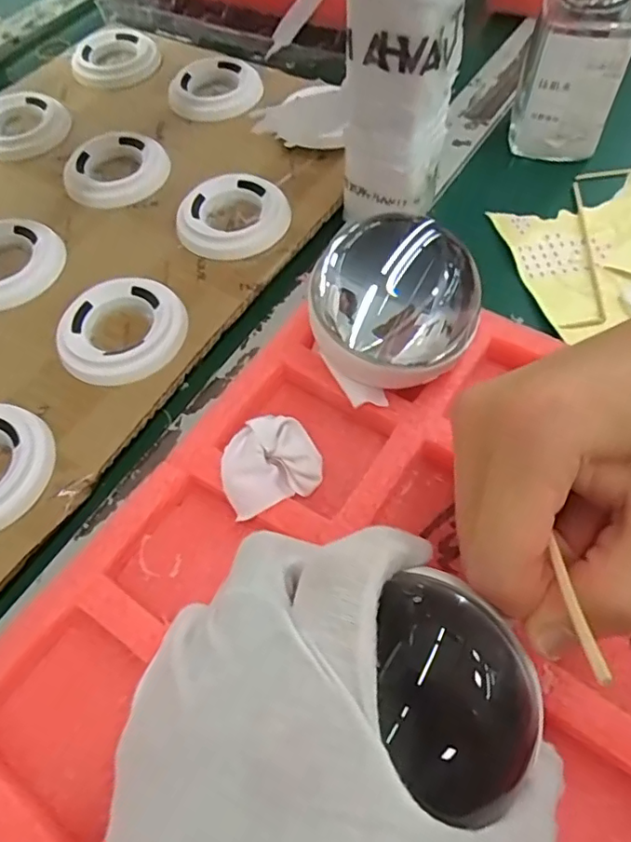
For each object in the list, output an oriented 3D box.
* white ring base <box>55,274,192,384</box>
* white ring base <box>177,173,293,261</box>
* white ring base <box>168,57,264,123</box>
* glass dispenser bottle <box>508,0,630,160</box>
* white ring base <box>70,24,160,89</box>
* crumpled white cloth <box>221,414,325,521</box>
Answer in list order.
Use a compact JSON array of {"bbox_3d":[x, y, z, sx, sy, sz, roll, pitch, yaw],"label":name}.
[{"bbox_3d":[-0.108,-0.051,0.317,0.068,0.016,0.068,5,59,6],"label":"white ring base"},{"bbox_3d":[-0.052,-0.131,0.357,0.068,0.013,0.063,6,59,7],"label":"white ring base"},{"bbox_3d":[-0.077,-0.257,0.435,0.067,0.014,0.065,-1,59,2],"label":"white ring base"},{"bbox_3d":[0.164,-0.229,0.350,0.063,0.113,0.048,24,63,17],"label":"glass dispenser bottle"},{"bbox_3d":[-0.165,-0.302,0.466,0.070,0.015,0.071,-16,59,-7],"label":"white ring base"},{"bbox_3d":[-0.020,0.018,0.248,0.044,0.008,0.038,-20,83,-21],"label":"crumpled white cloth"}]

